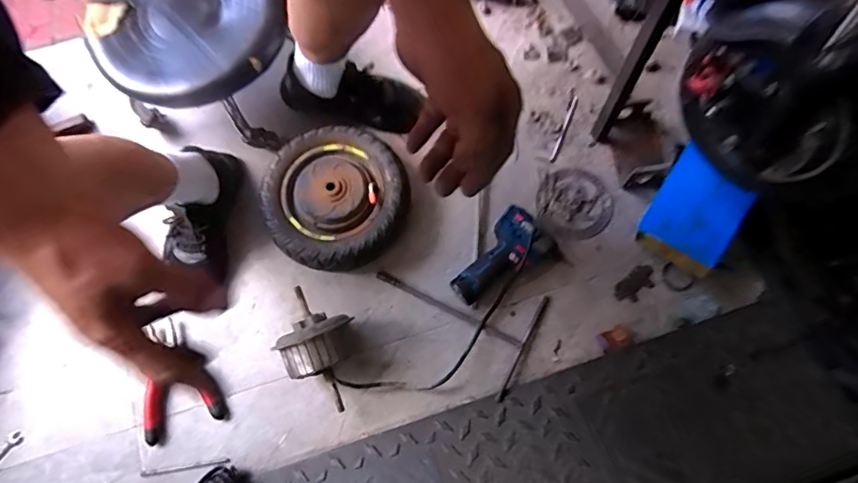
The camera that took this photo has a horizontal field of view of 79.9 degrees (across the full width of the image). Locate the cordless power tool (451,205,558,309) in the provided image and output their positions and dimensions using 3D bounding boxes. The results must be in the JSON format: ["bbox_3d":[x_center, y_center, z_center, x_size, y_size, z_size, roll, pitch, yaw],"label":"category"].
[{"bbox_3d":[0.118,0.027,0.871,0.186,0.062,0.100,-39,76,-10],"label":"cordless power tool"}]

